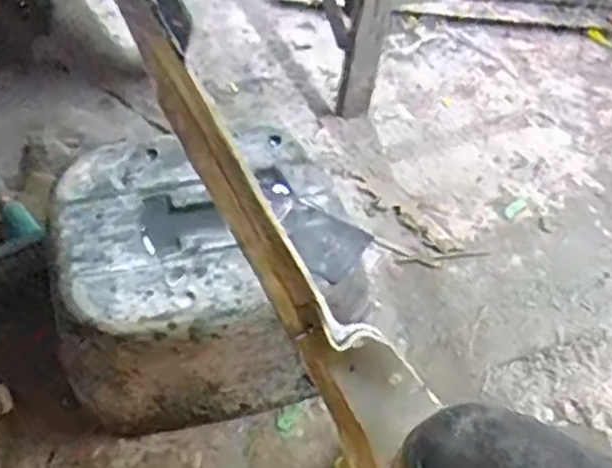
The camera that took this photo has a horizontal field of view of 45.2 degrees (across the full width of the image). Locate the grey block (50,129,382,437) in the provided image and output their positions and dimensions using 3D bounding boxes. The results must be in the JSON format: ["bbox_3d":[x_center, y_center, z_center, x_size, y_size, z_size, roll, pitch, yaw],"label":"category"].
[{"bbox_3d":[-0.098,0.046,0.796,0.296,0.192,0.249,-6,52,-8],"label":"grey block"}]

